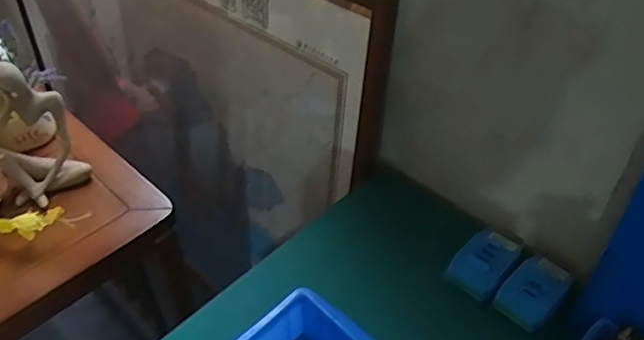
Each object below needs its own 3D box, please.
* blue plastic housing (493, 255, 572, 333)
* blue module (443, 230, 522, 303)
[{"bbox_3d":[0.276,0.151,0.720,0.103,0.034,0.062,-35,52,-30],"label":"blue plastic housing"},{"bbox_3d":[0.218,0.121,0.749,0.062,0.027,0.101,31,52,30],"label":"blue module"}]

